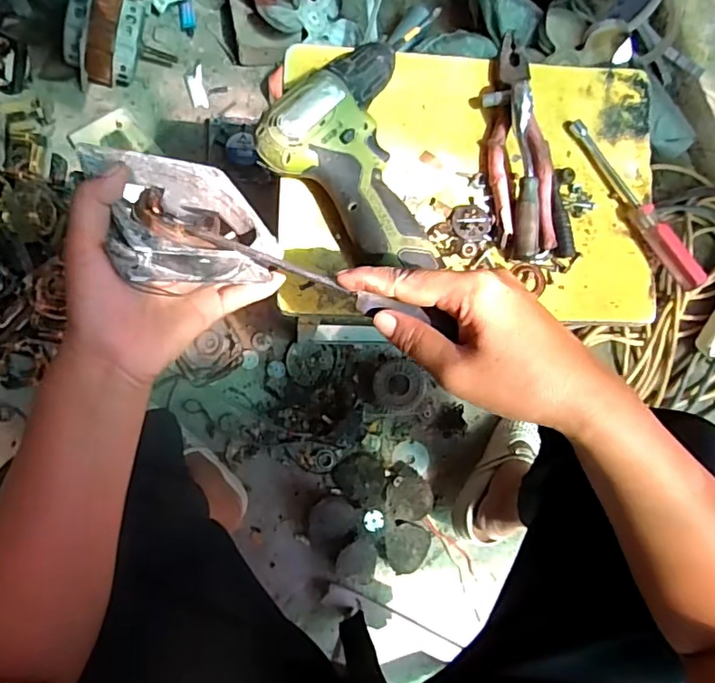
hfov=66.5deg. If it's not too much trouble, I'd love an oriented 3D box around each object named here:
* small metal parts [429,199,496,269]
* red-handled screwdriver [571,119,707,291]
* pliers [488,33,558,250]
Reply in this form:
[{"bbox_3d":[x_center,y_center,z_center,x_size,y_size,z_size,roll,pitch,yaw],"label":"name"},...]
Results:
[{"bbox_3d":[0.094,-0.091,0.470,0.054,0.009,0.046,-38,87,-9],"label":"small metal parts"},{"bbox_3d":[0.248,-0.124,0.482,0.019,0.025,0.176,-31,86,-9],"label":"red-handled screwdriver"},{"bbox_3d":[0.144,-0.175,0.470,0.057,0.023,0.185,2,83,-7],"label":"pliers"}]

